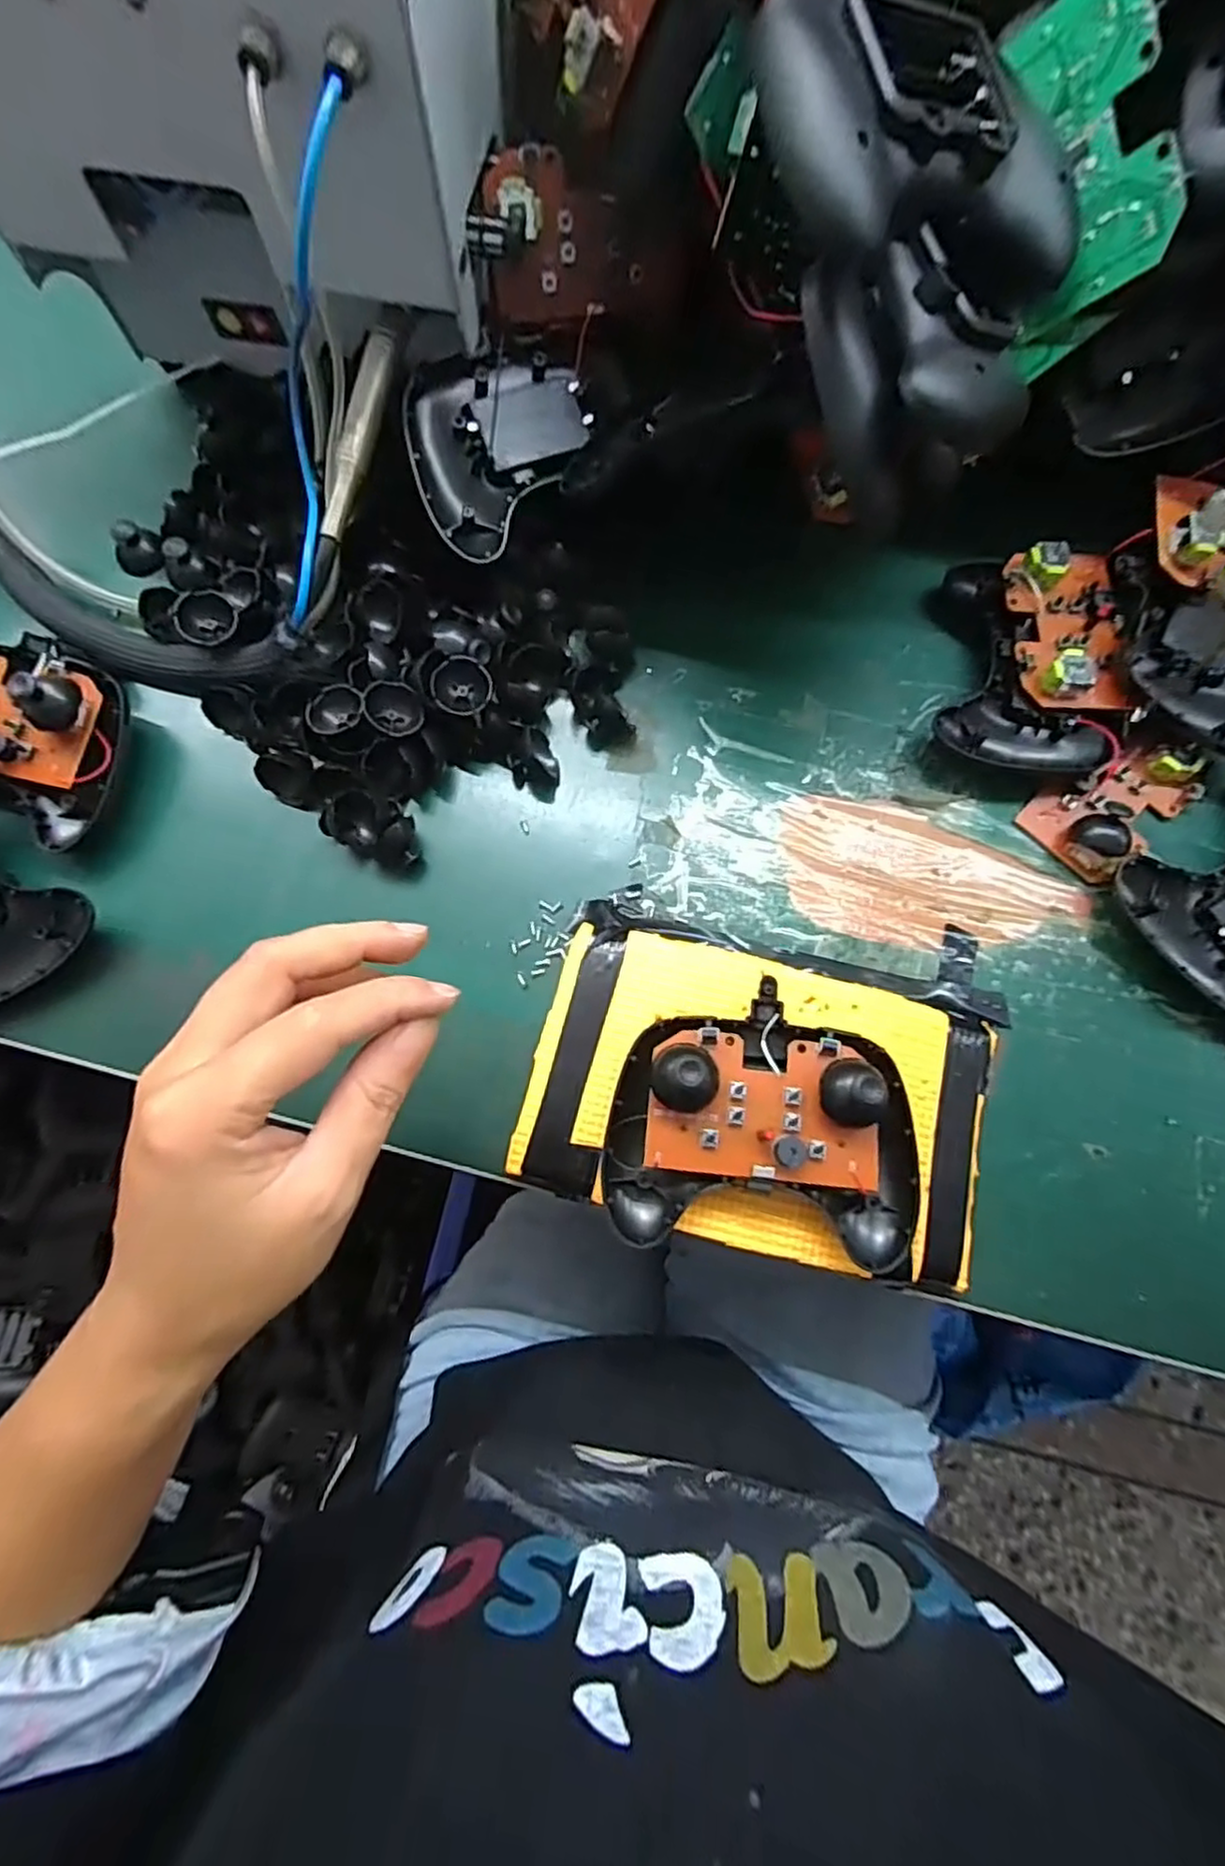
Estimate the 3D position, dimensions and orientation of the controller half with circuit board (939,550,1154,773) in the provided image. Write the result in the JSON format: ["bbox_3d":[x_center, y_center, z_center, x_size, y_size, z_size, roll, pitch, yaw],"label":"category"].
[{"bbox_3d":[0.213,-0.137,0.351,0.081,0.034,0.111,11,77,2],"label":"controller half with circuit board"}]

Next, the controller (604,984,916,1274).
[{"bbox_3d":[0.060,0.075,0.278,0.120,0.046,0.096,4,77,0],"label":"controller"}]

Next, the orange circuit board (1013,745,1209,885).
[{"bbox_3d":[0.248,-0.067,0.340,0.080,0.023,0.051,-40,80,-9],"label":"orange circuit board"}]

